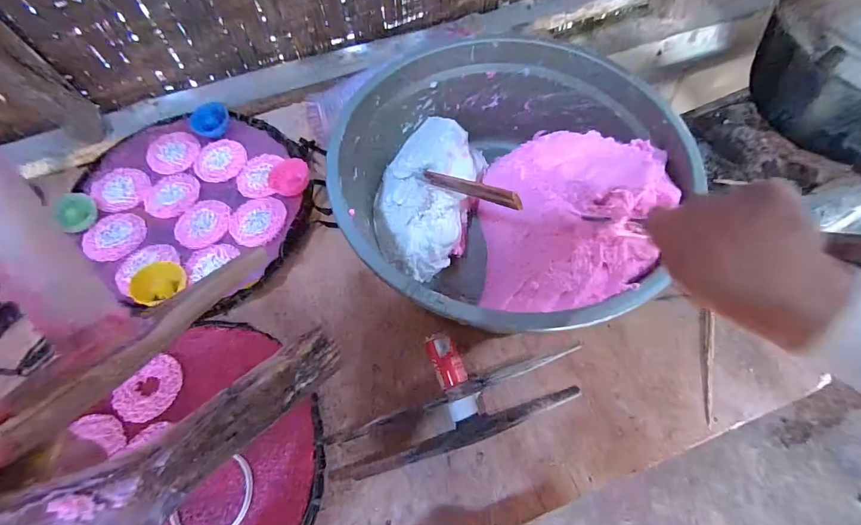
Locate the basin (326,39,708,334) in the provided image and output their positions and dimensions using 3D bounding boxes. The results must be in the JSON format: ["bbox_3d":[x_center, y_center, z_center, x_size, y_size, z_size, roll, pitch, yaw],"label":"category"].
[{"bbox_3d":[0.094,-0.087,0.515,0.392,0.178,0.393,-1,64,3],"label":"basin"}]

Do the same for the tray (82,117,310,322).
[{"bbox_3d":[-0.362,-0.096,0.594,0.367,0.061,0.343,32,70,17],"label":"tray"}]

